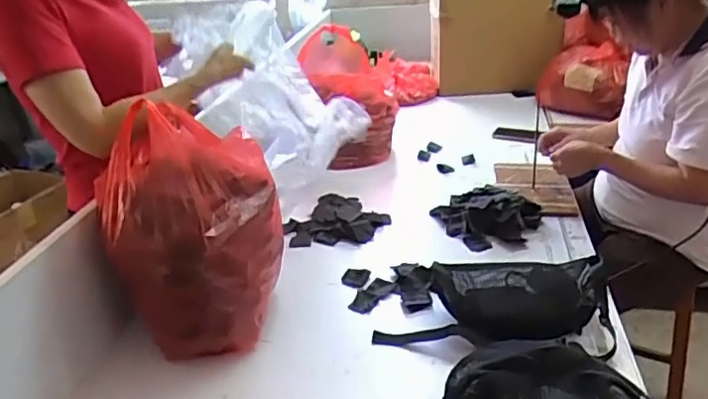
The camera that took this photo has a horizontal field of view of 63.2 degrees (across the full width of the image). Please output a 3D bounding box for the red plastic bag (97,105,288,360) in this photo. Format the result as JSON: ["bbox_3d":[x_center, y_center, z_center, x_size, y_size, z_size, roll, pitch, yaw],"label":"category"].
[{"bbox_3d":[-0.255,0.045,0.944,0.256,0.364,0.183,-9,27,-11],"label":"red plastic bag"}]

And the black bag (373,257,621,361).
[{"bbox_3d":[0.234,0.182,0.993,0.392,0.079,0.170,0,27,6],"label":"black bag"}]

